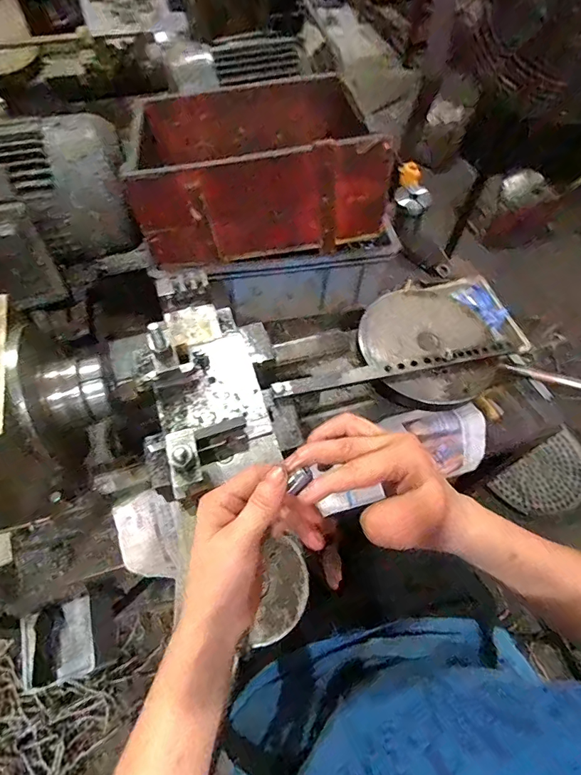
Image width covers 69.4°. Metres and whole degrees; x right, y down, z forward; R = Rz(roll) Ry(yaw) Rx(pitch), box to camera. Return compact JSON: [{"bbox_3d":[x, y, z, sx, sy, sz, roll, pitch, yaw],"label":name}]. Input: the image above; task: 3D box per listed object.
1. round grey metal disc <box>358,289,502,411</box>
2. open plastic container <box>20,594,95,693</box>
[{"bbox_3d":[0.189,-0.060,0.582,0.176,0.027,0.184,1,59,-1],"label":"round grey metal disc"},{"bbox_3d":[-0.311,0.342,0.560,0.088,0.043,0.093,-18,61,-12],"label":"open plastic container"}]

